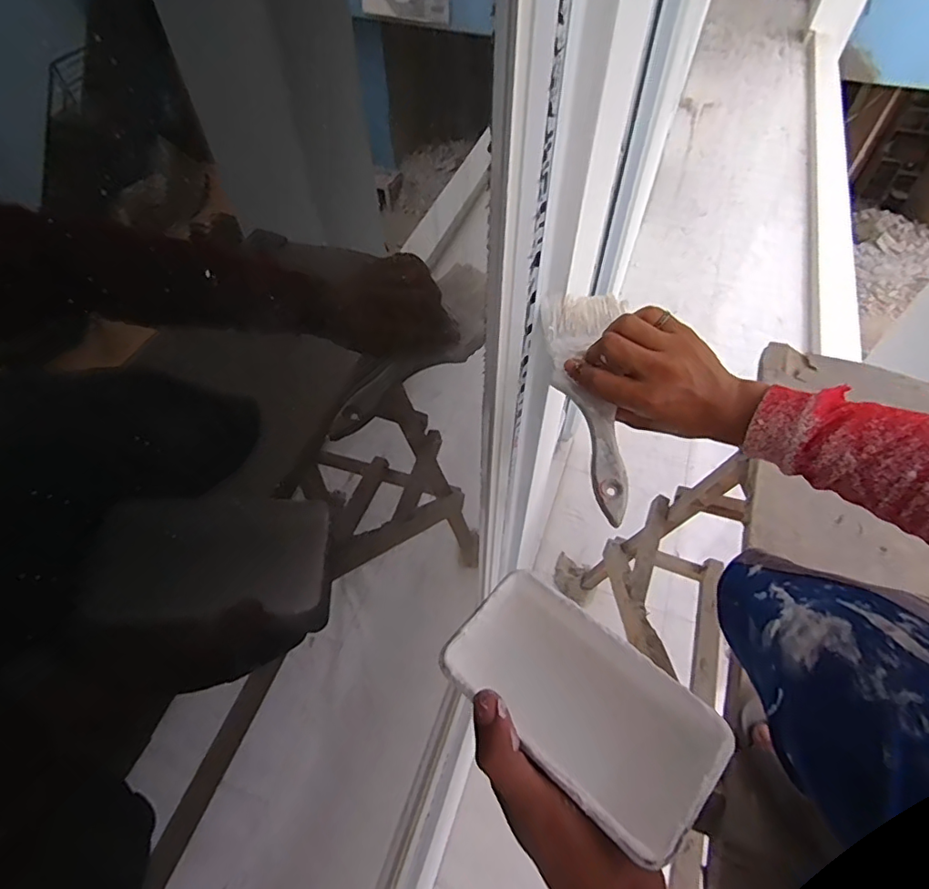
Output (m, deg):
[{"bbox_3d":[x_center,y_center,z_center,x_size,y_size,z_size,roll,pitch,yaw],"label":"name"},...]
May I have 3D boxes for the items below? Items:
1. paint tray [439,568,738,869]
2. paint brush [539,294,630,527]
[{"bbox_3d":[0.061,0.137,0.291,0.142,0.033,0.075,37,62,24],"label":"paint tray"},{"bbox_3d":[0.117,-0.039,0.451,0.072,0.019,0.207,-6,66,-4],"label":"paint brush"}]

